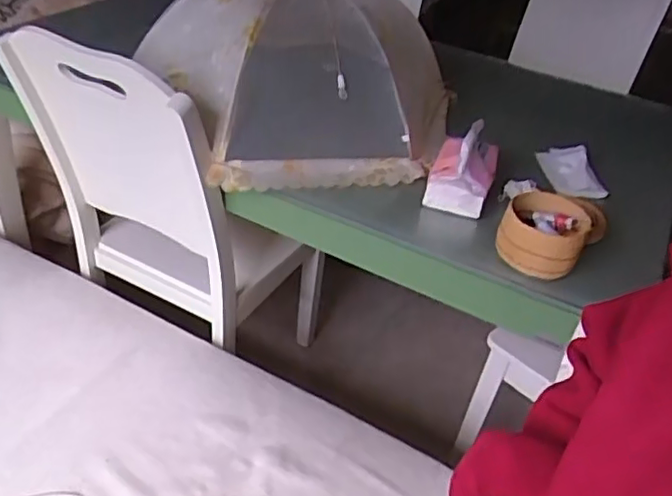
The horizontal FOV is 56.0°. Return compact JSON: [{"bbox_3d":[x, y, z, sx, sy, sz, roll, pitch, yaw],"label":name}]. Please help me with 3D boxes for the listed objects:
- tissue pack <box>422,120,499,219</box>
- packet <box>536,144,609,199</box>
[{"bbox_3d":[0.197,-0.126,0.975,0.094,0.094,0.136,17,38,13],"label":"tissue pack"},{"bbox_3d":[0.404,-0.128,1.085,0.084,0.025,0.121,-11,53,-2],"label":"packet"}]

